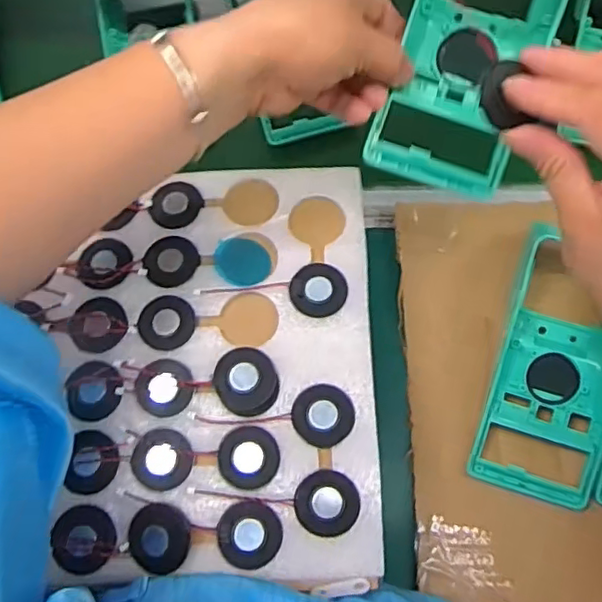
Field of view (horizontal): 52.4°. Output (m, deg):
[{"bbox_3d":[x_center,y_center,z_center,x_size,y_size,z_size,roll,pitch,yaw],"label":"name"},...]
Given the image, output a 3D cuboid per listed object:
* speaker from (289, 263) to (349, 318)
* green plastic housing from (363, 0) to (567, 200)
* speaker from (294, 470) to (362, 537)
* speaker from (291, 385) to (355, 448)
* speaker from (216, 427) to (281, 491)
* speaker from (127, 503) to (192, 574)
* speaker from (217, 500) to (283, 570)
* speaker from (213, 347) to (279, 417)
[{"bbox_3d":[0.010,-0.007,0.364,0.034,0.004,0.033,-1,70,2],"label":"speaker"},{"bbox_3d":[0.107,-0.168,0.368,0.088,0.038,0.212,21,79,9],"label":"green plastic housing"},{"bbox_3d":[0.014,0.108,0.326,0.034,0.004,0.033,12,71,6],"label":"speaker"},{"bbox_3d":[0.012,0.064,0.341,0.034,0.004,0.034,11,71,6],"label":"speaker"},{"bbox_3d":[-0.029,0.086,0.334,0.032,0.004,0.032,11,71,6],"label":"speaker"},{"bbox_3d":[-0.075,0.125,0.323,0.033,0.005,0.033,-1,70,2],"label":"speaker"},{"bbox_3d":[-0.027,0.124,0.324,0.033,0.005,0.033,-1,70,2],"label":"speaker"},{"bbox_3d":[-0.031,0.045,0.344,0.034,0.009,0.039,-34,73,-10],"label":"speaker"}]

